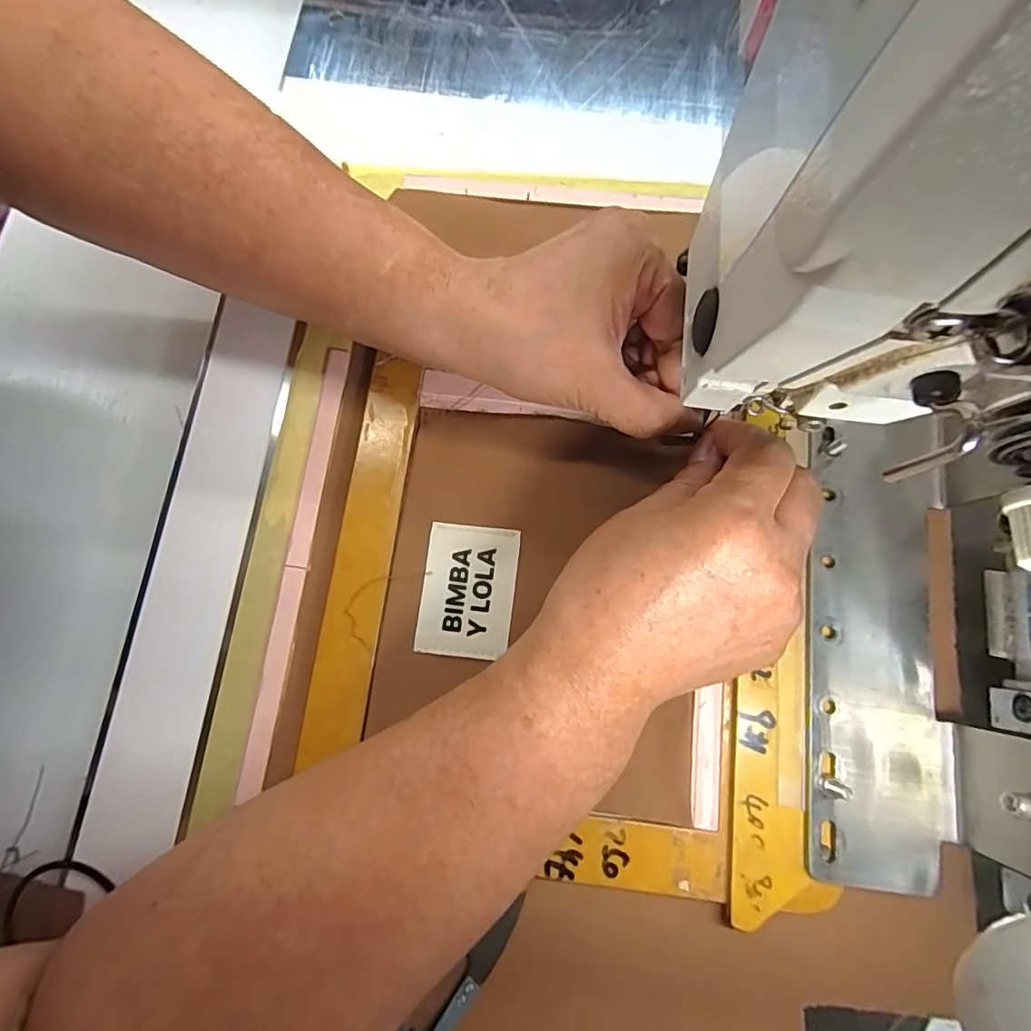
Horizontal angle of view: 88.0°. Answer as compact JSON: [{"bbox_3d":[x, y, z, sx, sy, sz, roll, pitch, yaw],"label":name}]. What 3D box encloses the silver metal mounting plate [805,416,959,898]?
[{"bbox_3d":[0.151,0.050,0.223,0.053,0.009,0.187,7,77,2],"label":"silver metal mounting plate"}]

